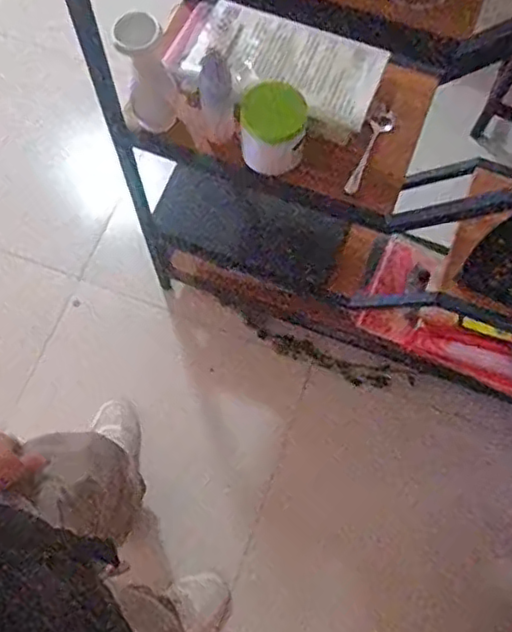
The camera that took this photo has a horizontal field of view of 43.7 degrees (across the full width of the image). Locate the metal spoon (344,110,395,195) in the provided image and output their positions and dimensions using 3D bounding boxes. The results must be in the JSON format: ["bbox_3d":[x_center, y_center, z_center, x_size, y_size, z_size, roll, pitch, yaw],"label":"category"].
[{"bbox_3d":[0.167,-0.245,0.950,0.036,0.018,0.134,26,89,-19],"label":"metal spoon"}]

